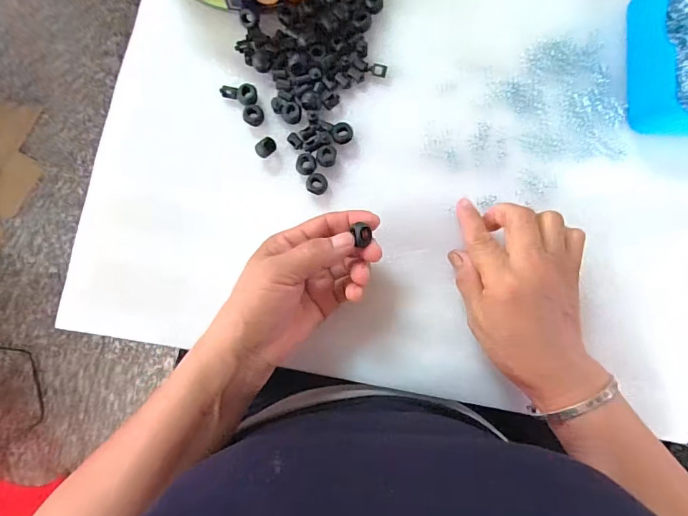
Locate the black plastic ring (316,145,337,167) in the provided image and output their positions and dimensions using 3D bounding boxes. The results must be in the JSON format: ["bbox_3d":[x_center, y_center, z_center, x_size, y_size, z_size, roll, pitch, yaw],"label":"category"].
[{"bbox_3d":[-0.015,-0.086,0.348,0.015,0.005,0.018,10,85,2],"label":"black plastic ring"}]

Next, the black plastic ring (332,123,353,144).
[{"bbox_3d":[-0.001,-0.107,0.348,0.017,0.004,0.018,0,84,1],"label":"black plastic ring"}]

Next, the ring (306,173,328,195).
[{"bbox_3d":[-0.023,-0.062,0.345,0.018,0.009,0.018,0,84,1],"label":"ring"}]

